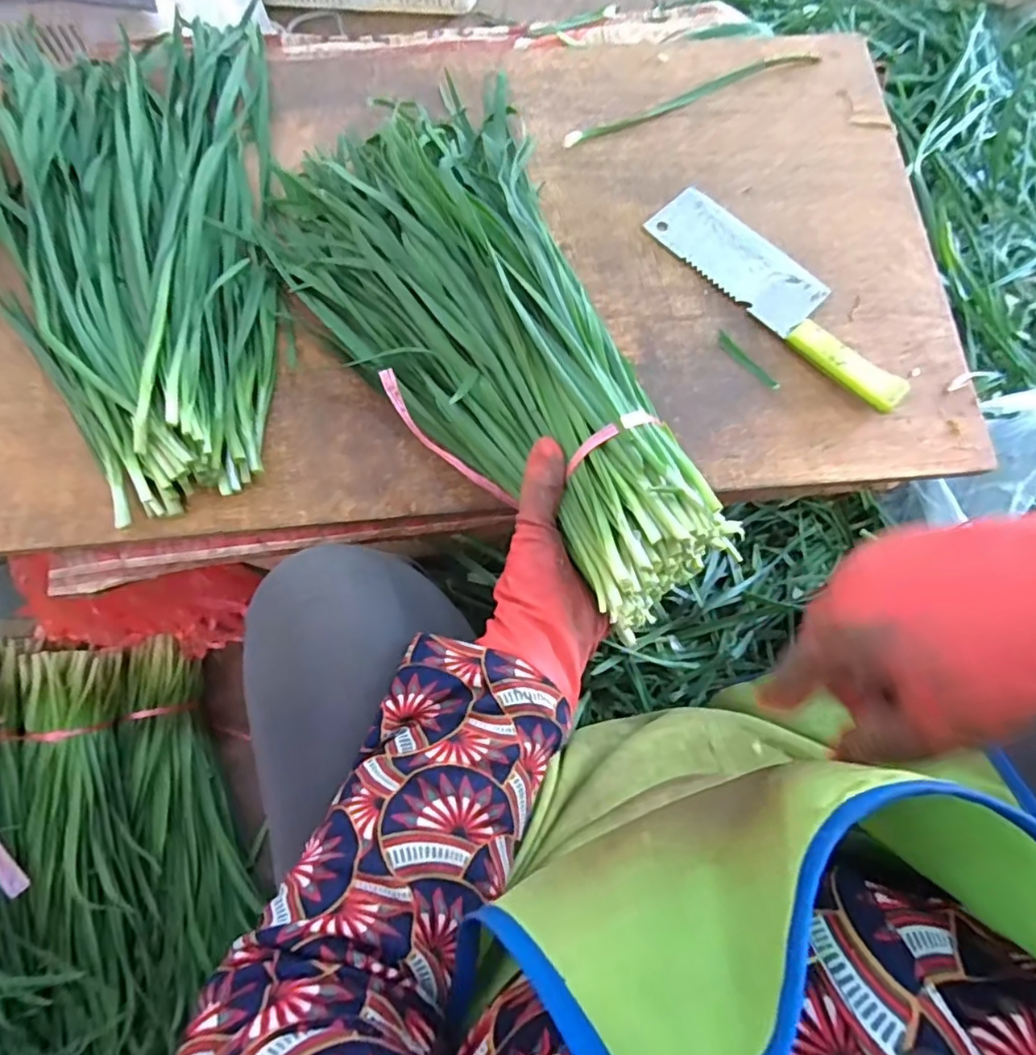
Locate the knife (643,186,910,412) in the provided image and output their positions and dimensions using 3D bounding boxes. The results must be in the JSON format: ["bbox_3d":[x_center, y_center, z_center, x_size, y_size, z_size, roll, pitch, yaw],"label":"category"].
[{"bbox_3d":[0.218,-0.195,0.509,0.065,0.021,0.246,-42,80,-11],"label":"knife"}]

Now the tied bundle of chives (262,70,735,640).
[{"bbox_3d":[-0.015,-0.153,0.442,0.222,0.076,0.469,-28,64,-9],"label":"tied bundle of chives"}]

